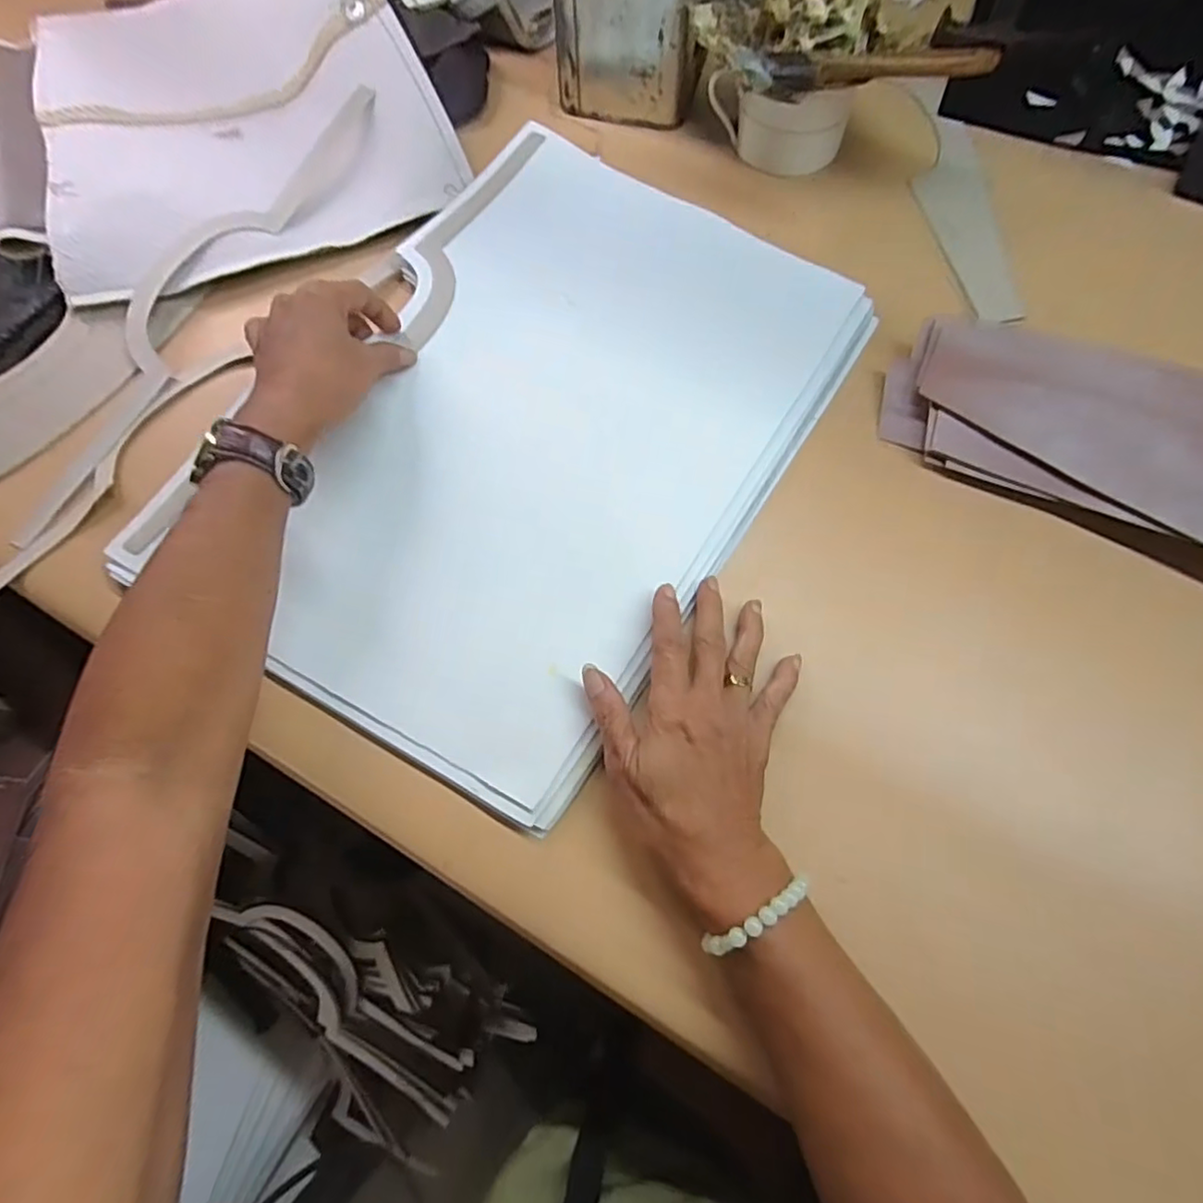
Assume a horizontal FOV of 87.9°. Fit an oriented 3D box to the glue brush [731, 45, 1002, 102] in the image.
[{"bbox_3d":[0.167,-0.337,0.393,0.165,0.022,0.020,-9,69,-2],"label":"glue brush"}]

